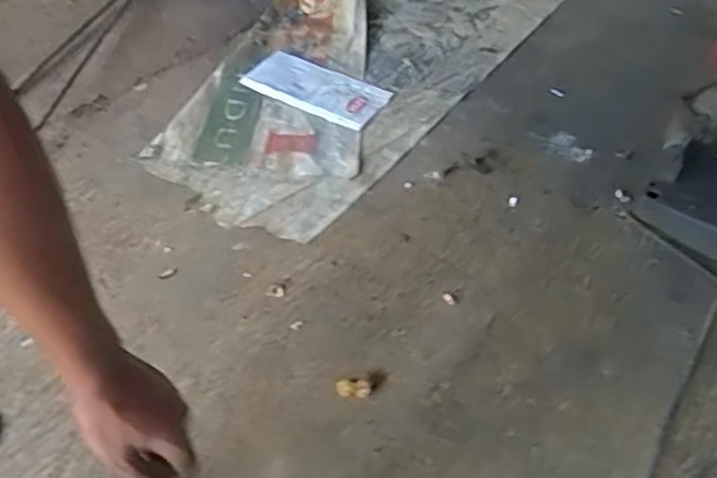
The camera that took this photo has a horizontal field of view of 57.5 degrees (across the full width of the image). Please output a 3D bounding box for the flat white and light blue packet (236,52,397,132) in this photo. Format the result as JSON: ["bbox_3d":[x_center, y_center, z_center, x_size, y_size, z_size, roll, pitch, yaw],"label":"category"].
[{"bbox_3d":[-0.110,-0.386,1.662,0.367,0.015,0.168,27,53,21],"label":"flat white and light blue packet"}]

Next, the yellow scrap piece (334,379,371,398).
[{"bbox_3d":[-0.010,0.248,1.078,0.057,0.020,0.030,1,48,-1],"label":"yellow scrap piece"}]

